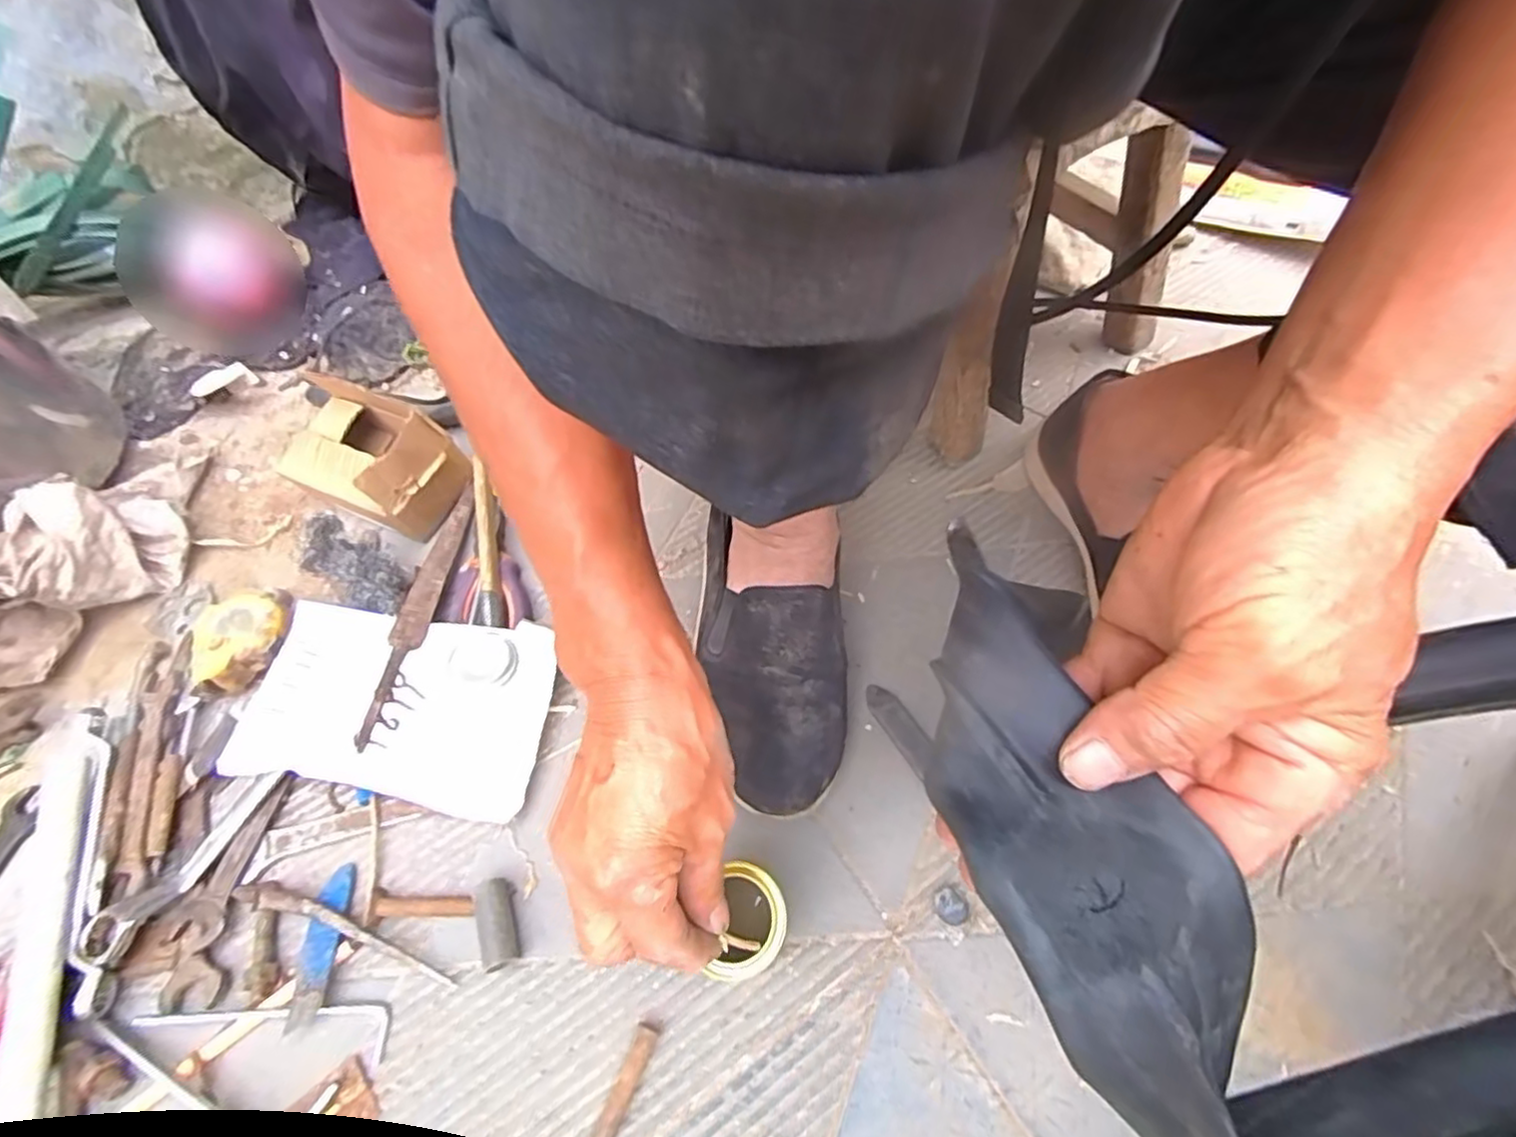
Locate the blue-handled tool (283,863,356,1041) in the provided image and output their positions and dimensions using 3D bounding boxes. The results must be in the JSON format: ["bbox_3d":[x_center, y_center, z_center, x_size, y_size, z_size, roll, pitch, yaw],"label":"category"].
[{"bbox_3d":[-0.255,0.220,0.387,0.022,0.013,0.087,-7,57,0],"label":"blue-handled tool"}]

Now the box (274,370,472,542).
[{"bbox_3d":[-0.320,-0.092,0.547,0.131,0.090,0.085,23,61,18],"label":"box"}]

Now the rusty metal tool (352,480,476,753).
[{"bbox_3d":[-0.246,0.022,0.491,0.021,0.007,0.236,16,47,-19],"label":"rusty metal tool"}]

